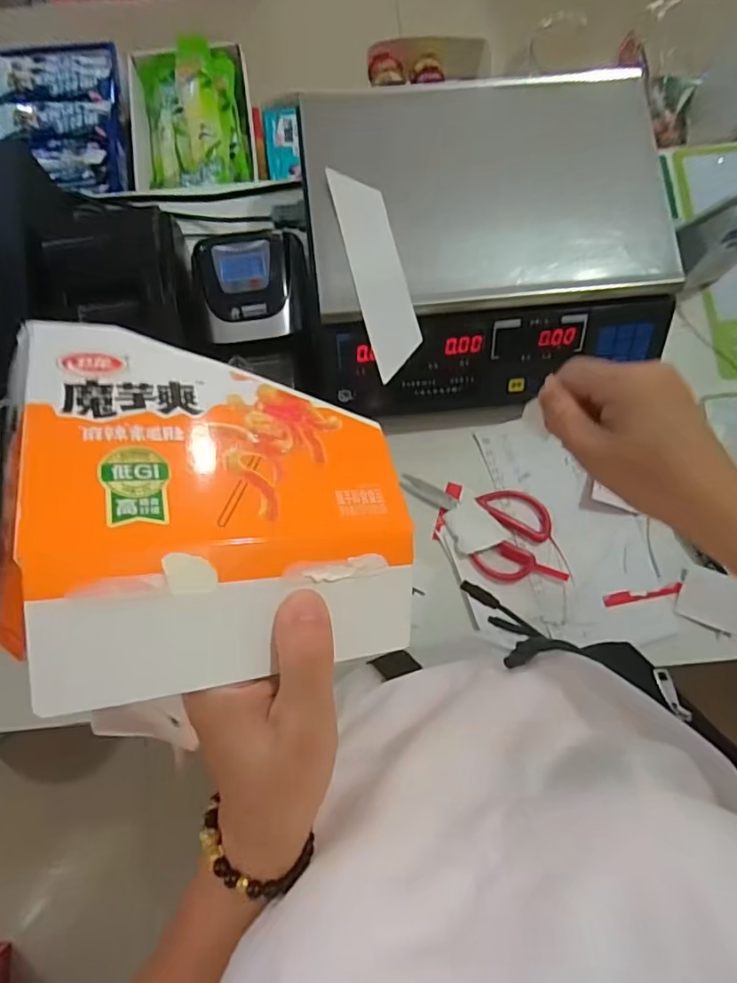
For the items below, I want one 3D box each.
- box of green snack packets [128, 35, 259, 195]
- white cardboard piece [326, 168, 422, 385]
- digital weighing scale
[{"bbox_3d":[-0.238,-0.502,0.731,0.162,0.051,0.219,-7,80,-1],"label":"box of green snack packets"},{"bbox_3d":[0.009,-0.204,0.503,0.047,0.005,0.201,-14,82,-5],"label":"white cardboard piece"},{"bbox_3d":[0.116,-0.242,0.545,0.341,0.098,0.300,-6,80,-1],"label":"digital weighing scale"}]

